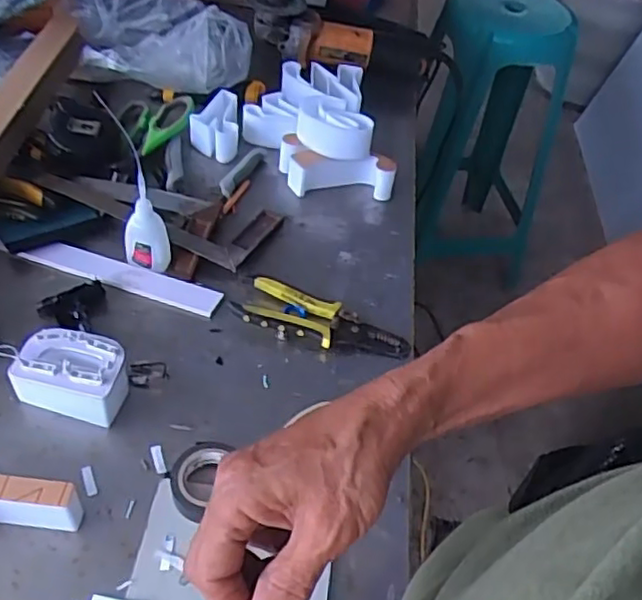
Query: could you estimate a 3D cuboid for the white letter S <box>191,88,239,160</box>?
[{"bbox_3d":[-0.133,-0.217,0.811,0.058,0.037,0.078,-1,48,-8],"label":"white letter S"}]

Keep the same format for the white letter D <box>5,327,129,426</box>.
[{"bbox_3d":[-0.205,0.062,0.541,0.086,0.050,0.057,17,48,8],"label":"white letter D"}]

